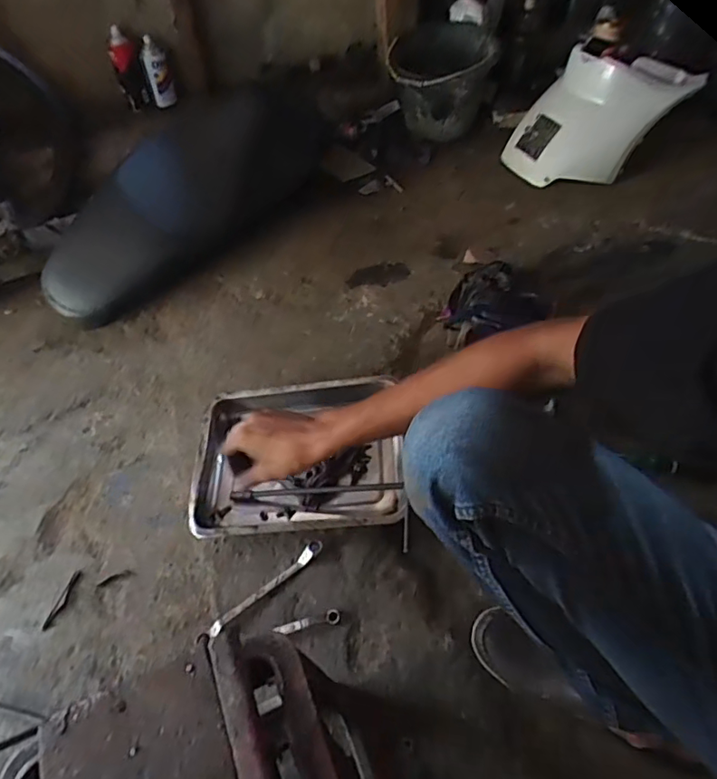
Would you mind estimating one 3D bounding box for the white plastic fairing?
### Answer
[{"bbox_3d":[0.531,-0.605,1.210,0.352,0.235,0.164,14,53,16],"label":"white plastic fairing"}]

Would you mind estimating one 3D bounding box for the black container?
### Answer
[{"bbox_3d":[0.213,-0.795,1.400,0.257,0.220,0.300,1,50,4],"label":"black container"}]

